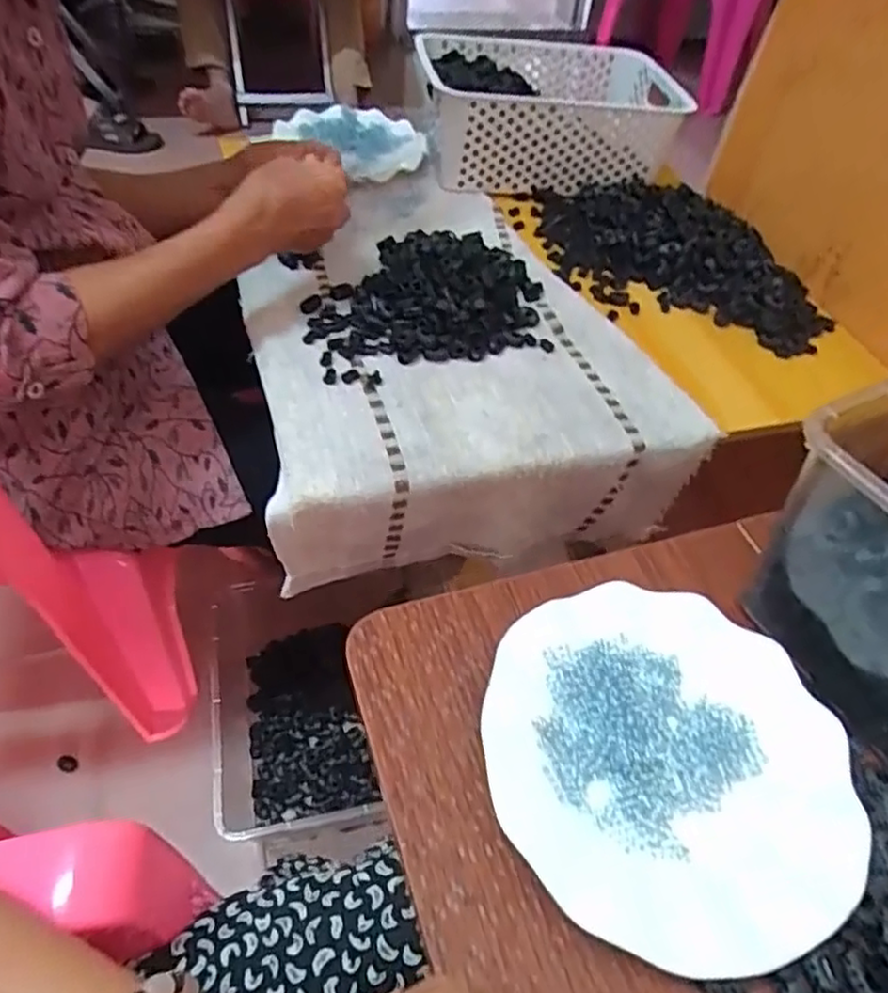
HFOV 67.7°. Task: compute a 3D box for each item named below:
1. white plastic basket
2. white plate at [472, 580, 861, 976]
[{"bbox_3d":[0.129,-0.479,0.832,0.298,0.117,0.218,0,51,-7],"label":"white plastic basket"},{"bbox_3d":[0.112,0.132,0.339,0.173,0.030,0.178,3,50,-4],"label":"white plate"}]

